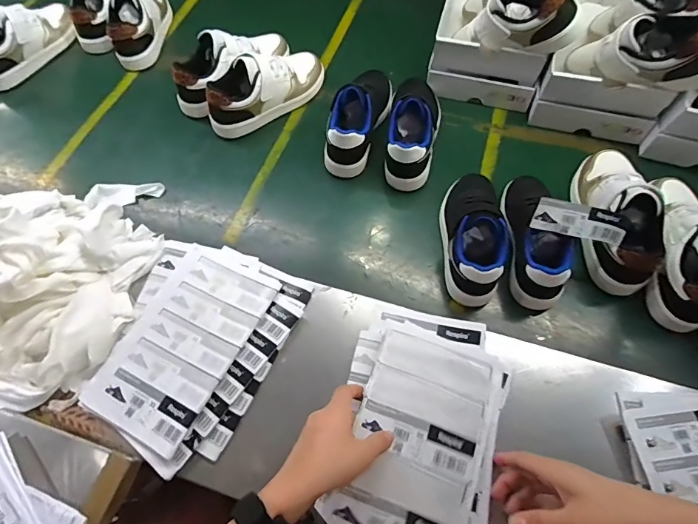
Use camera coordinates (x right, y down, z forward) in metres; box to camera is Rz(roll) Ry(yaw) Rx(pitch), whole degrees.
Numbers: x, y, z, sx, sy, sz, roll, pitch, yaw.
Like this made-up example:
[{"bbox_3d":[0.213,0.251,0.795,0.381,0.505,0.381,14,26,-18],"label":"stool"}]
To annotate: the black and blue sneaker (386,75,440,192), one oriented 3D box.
[{"bbox_3d":[0.109,-0.228,0.678,0.077,0.093,0.205,8,63,5],"label":"black and blue sneaker"}]

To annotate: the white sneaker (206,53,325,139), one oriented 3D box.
[{"bbox_3d":[-0.139,-0.306,0.726,0.228,0.096,0.079,-30,66,-13],"label":"white sneaker"}]

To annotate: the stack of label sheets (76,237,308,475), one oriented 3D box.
[{"bbox_3d":[-0.195,0.097,0.526,0.206,0.012,0.262,24,66,13],"label":"stack of label sheets"}]

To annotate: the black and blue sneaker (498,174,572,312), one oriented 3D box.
[{"bbox_3d":[0.266,-0.042,0.583,0.080,0.084,0.205,5,63,4],"label":"black and blue sneaker"}]

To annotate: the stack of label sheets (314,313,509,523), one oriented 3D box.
[{"bbox_3d":[0.077,0.188,0.464,0.169,0.028,0.276,13,64,7],"label":"stack of label sheets"}]

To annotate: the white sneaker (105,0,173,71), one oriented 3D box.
[{"bbox_3d":[-0.414,-0.484,0.824,0.082,0.088,0.211,0,63,1],"label":"white sneaker"}]

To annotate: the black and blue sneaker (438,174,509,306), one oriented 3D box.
[{"bbox_3d":[0.178,-0.048,0.589,0.082,0.088,0.212,1,63,2],"label":"black and blue sneaker"}]

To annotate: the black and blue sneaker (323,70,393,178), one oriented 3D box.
[{"bbox_3d":[0.017,-0.251,0.696,0.076,0.096,0.209,15,64,9],"label":"black and blue sneaker"}]

